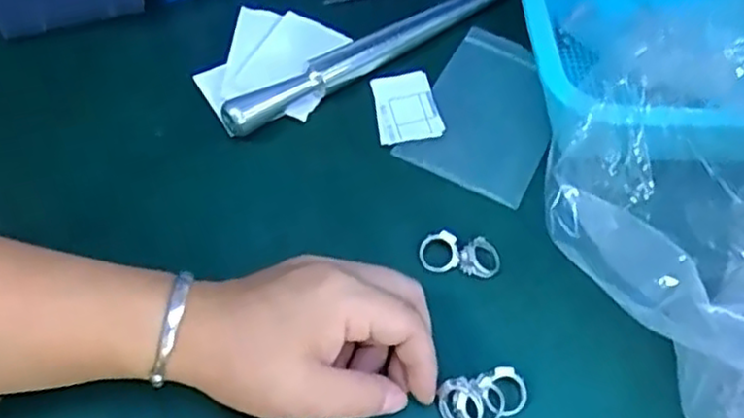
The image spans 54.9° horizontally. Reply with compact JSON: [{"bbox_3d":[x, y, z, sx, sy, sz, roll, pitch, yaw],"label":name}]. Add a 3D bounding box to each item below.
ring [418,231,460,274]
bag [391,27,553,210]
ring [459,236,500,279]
[{"bbox_3d":[0.036,0.024,0.384,0.021,0.004,0.021,-17,85,4],"label":"ring"},{"bbox_3d":[0.075,-0.060,0.448,0.078,0.005,0.122,26,60,10],"label":"bag"},{"bbox_3d":[0.059,0.027,0.385,0.023,0.007,0.020,-35,65,-24],"label":"ring"}]

